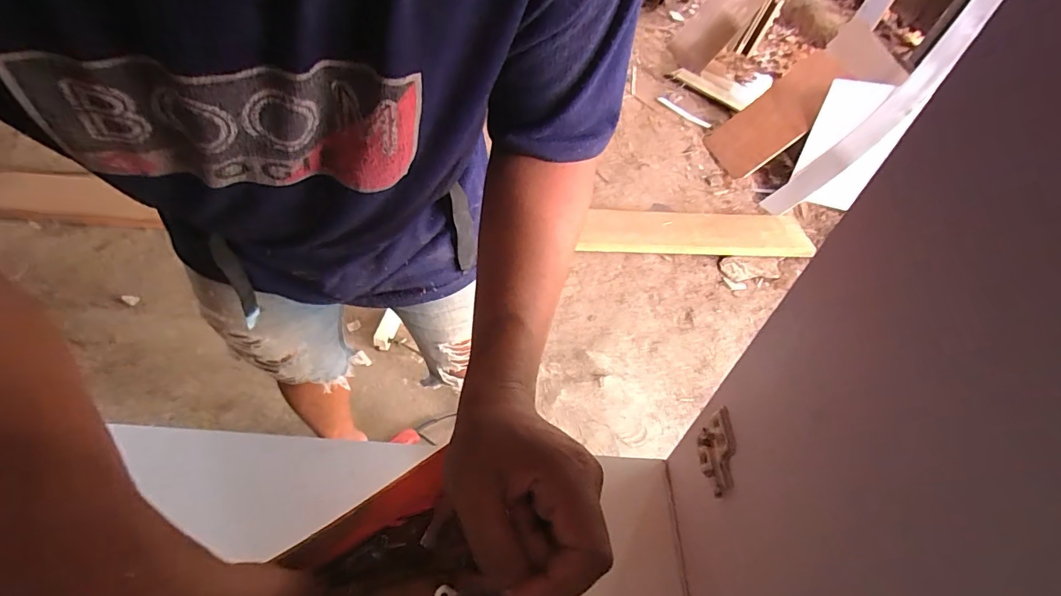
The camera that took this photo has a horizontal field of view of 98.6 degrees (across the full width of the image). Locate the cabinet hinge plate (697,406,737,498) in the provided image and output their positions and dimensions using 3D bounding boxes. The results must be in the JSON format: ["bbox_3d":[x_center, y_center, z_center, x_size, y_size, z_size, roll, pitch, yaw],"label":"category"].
[{"bbox_3d":[0.126,0.105,0.306,0.007,0.048,0.045,3,49,-3],"label":"cabinet hinge plate"}]

